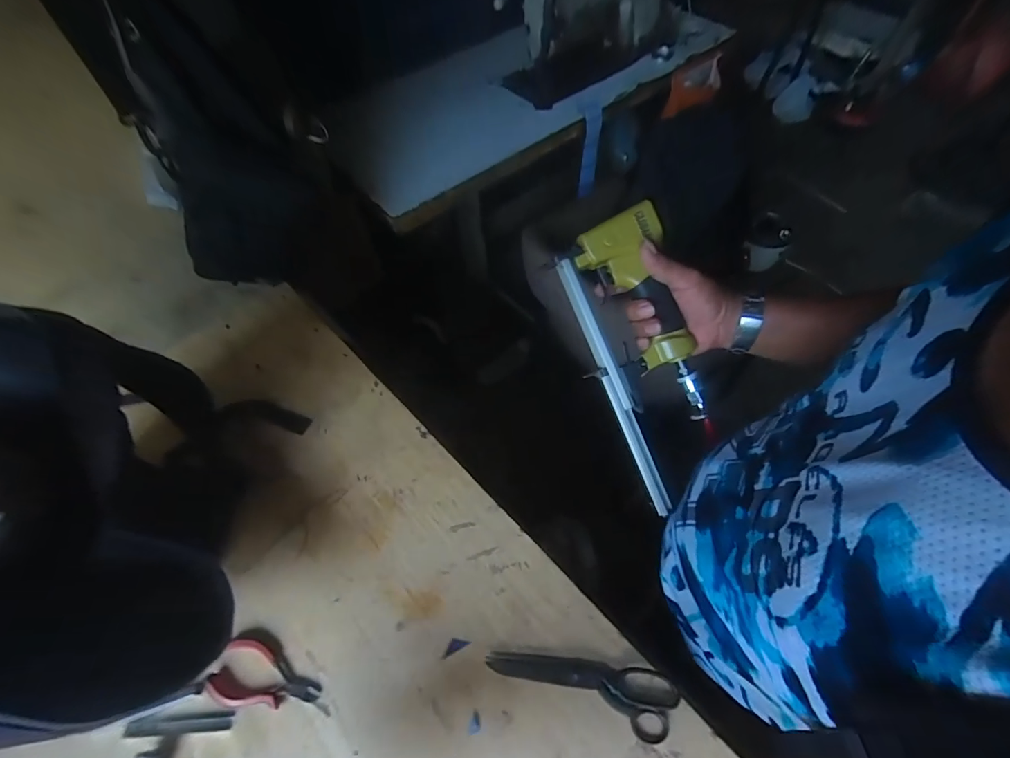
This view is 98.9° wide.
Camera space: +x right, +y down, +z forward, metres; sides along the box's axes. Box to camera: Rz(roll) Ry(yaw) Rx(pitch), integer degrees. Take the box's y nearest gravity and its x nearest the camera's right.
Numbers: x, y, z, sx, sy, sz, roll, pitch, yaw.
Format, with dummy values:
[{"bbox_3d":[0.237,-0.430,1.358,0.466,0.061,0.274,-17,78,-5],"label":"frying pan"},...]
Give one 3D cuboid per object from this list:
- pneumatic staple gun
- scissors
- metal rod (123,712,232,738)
[{"bbox_3d":[0.143,-0.019,0.469,0.119,0.046,0.315,-15,94,-8],"label":"pneumatic staple gun"},{"bbox_3d":[0.078,0.311,0.448,0.190,0.006,0.056,18,58,3],"label":"scissors"},{"bbox_3d":[-0.332,0.352,0.442,0.105,0.004,0.017,1,59,-8],"label":"metal rod"}]

